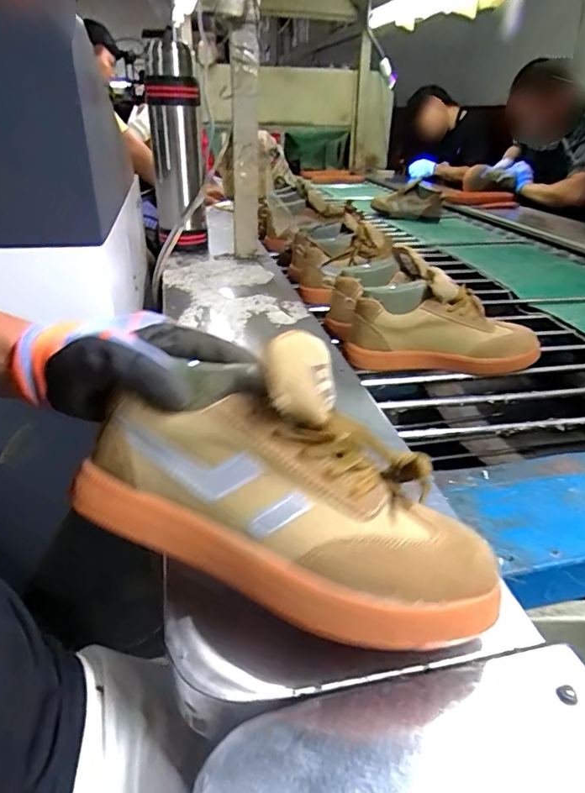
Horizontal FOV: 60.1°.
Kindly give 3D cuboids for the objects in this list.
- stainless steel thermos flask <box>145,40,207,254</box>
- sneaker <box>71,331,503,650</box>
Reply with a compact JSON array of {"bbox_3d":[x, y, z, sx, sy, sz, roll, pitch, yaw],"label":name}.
[{"bbox_3d":[-0.266,-0.558,1.162,0.109,0.410,0.098,-6,30,-12],"label":"stainless steel thermos flask"},{"bbox_3d":[0.000,0.039,0.307,0.252,0.121,0.110,15,31,22],"label":"sneaker"}]

